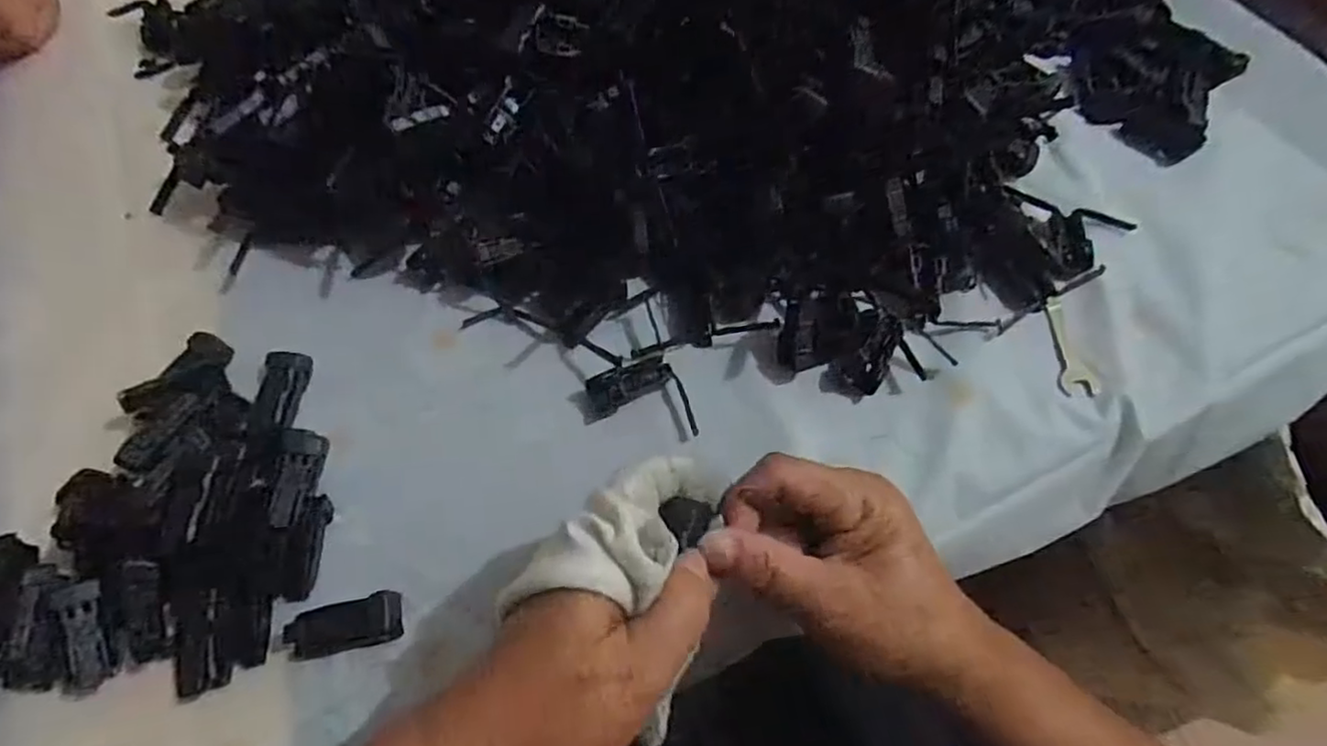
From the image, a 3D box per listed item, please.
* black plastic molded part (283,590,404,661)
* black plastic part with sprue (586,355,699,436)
[{"bbox_3d":[-0.147,0.117,0.309,0.050,0.006,0.022,-13,64,-7],"label":"black plastic molded part"},{"bbox_3d":[-0.013,0.016,0.363,0.052,0.013,0.048,-13,64,-7],"label":"black plastic part with sprue"}]

